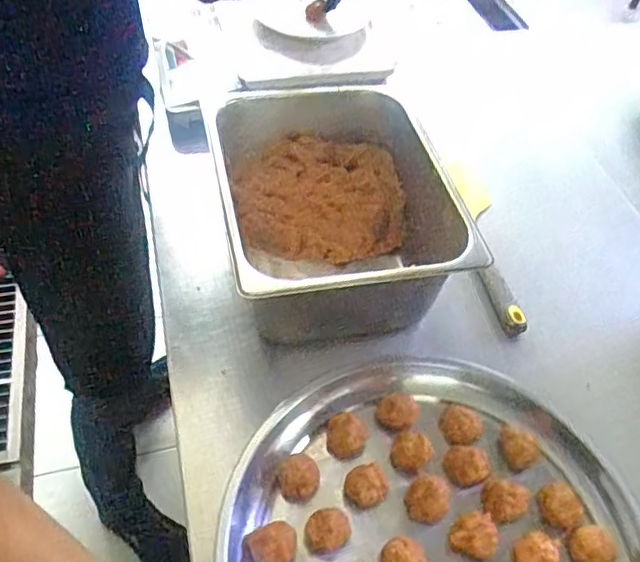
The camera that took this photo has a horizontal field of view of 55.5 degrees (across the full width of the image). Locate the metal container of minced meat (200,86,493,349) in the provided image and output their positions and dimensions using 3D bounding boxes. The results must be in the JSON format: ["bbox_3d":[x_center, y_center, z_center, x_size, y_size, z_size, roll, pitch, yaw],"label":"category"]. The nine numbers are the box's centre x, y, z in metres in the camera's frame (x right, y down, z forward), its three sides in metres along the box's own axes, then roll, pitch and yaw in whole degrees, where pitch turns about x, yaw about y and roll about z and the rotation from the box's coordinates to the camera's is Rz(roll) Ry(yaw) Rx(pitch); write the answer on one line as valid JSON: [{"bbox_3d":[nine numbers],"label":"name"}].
[{"bbox_3d":[0.019,-0.086,0.755,0.277,0.151,0.342,-6,52,-11],"label":"metal container of minced meat"}]

